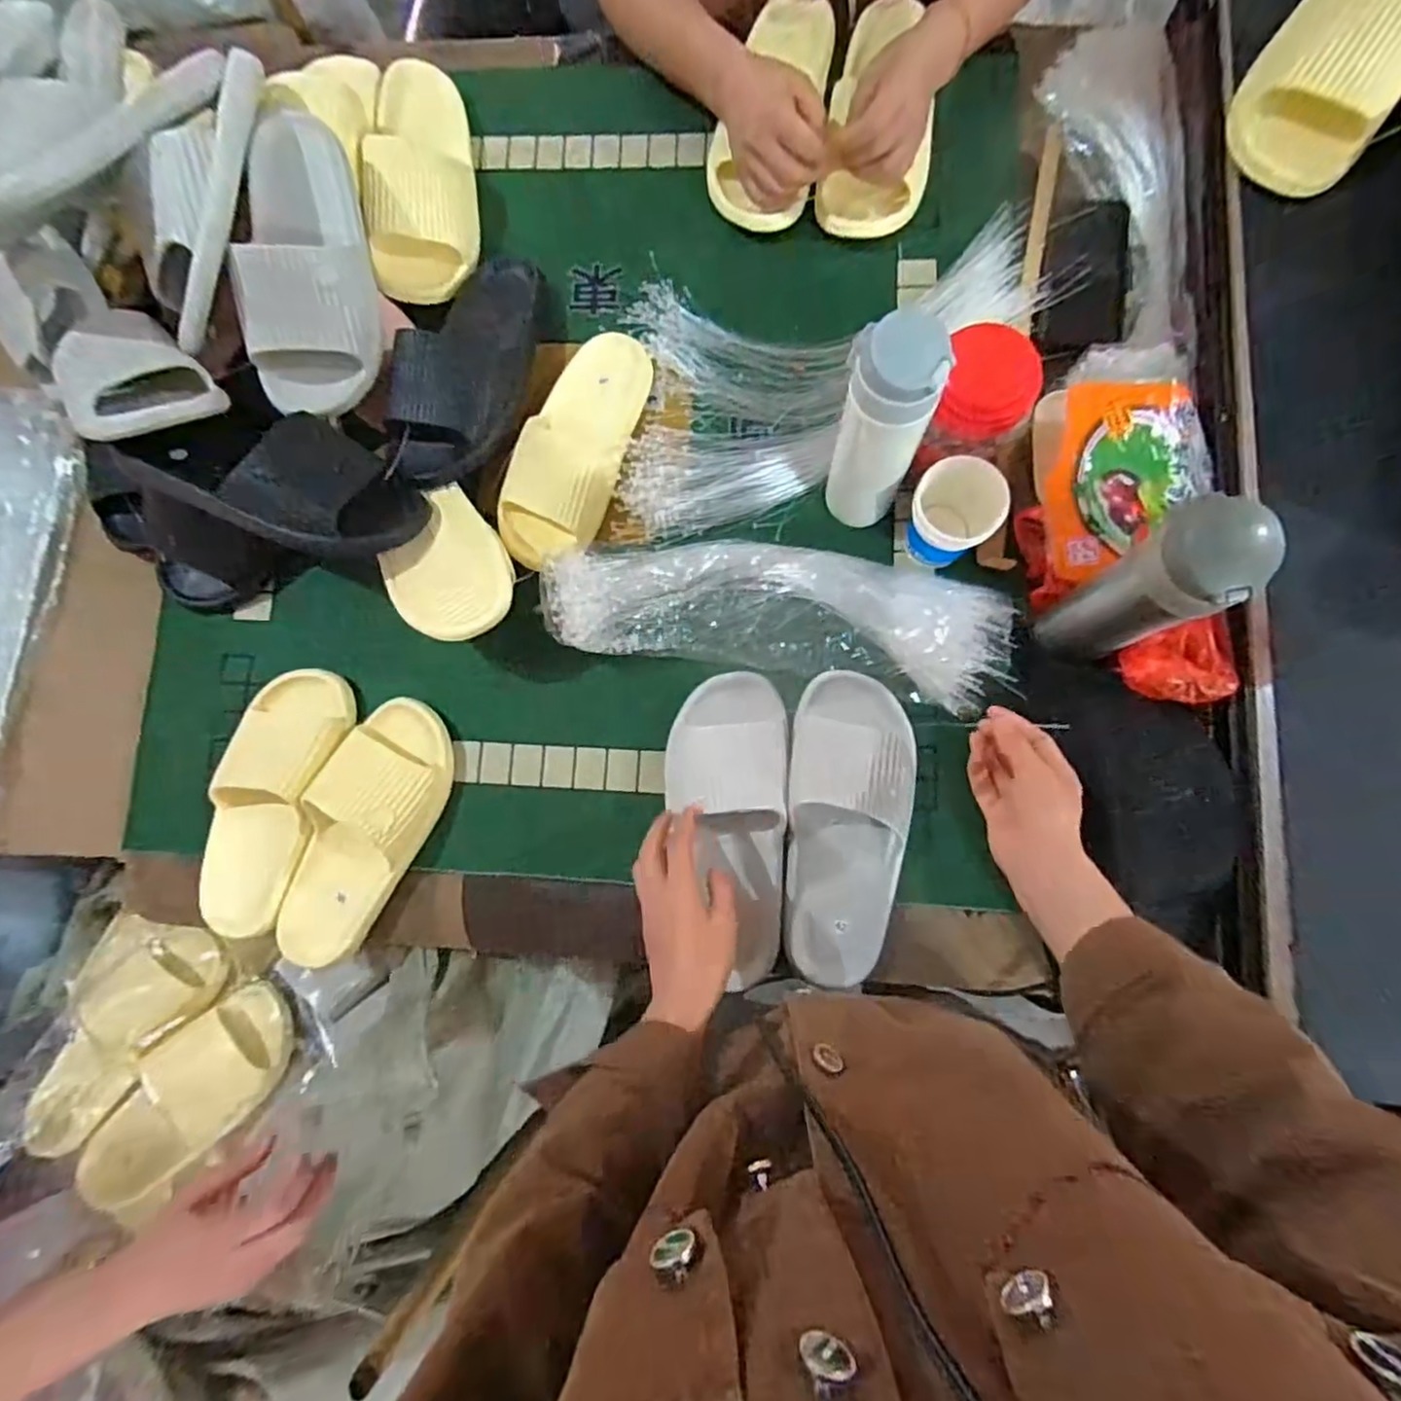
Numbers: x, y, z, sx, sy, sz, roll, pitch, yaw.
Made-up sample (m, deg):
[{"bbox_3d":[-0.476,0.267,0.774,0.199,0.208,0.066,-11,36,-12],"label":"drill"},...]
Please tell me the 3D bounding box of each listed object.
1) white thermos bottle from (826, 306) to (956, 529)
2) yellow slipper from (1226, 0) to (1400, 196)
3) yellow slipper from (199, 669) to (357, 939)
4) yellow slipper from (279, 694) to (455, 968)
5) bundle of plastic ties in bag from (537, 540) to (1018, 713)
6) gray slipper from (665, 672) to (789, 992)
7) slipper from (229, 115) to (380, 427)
[{"bbox_3d":[0.141,-0.209,0.538,0.063,0.211,0.059,7,83,6],"label":"white thermos bottle"},{"bbox_3d":[0.520,-0.533,0.549,0.103,0.086,0.255,29,86,8],"label":"yellow slipper"},{"bbox_3d":[-0.401,0.091,0.632,0.104,0.069,0.242,15,84,7],"label":"yellow slipper"},{"bbox_3d":[-0.309,0.125,0.629,0.097,0.069,0.251,22,85,8],"label":"yellow slipper"},{"bbox_3d":[0.069,-0.083,0.623,0.410,0.063,0.128,9,84,6],"label":"bundle of plastic ties in bag"},{"bbox_3d":[0.030,0.111,0.601,0.111,0.072,0.271,-9,84,4],"label":"gray slipper"},{"bbox_3d":[-0.351,-0.392,0.606,0.107,0.075,0.265,-5,89,-16],"label":"slipper"}]

